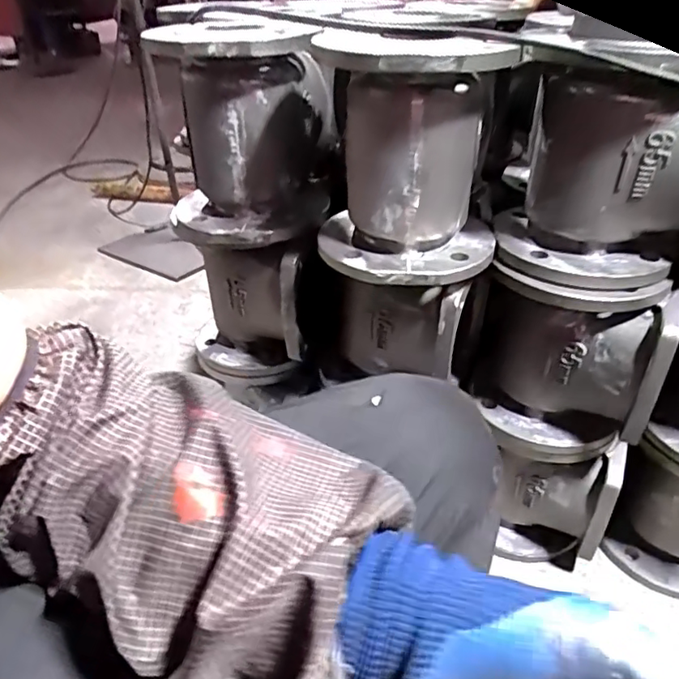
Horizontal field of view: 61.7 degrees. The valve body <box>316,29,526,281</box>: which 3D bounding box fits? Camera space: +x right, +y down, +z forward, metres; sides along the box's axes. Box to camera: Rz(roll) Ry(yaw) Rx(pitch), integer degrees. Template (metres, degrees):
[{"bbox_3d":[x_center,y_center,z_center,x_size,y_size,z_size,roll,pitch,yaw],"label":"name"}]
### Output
[{"bbox_3d":[0.066,-0.168,0.543,0.174,0.202,0.222,7,35,13],"label":"valve body"}]

